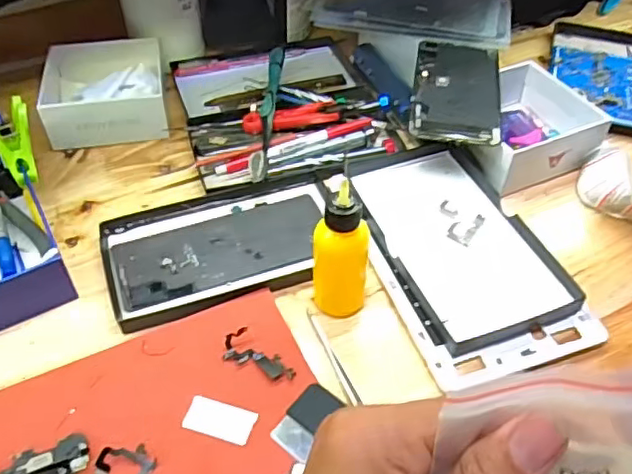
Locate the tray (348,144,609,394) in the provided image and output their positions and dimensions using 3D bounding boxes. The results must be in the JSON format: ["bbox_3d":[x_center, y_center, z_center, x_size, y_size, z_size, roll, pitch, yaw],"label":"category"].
[{"bbox_3d":[0.102,0.003,0.434,0.119,0.013,0.208,-14,49,-14],"label":"tray"}]

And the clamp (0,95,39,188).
[{"bbox_3d":[-0.222,-0.072,0.439,0.034,0.062,0.020,-30,30,-12],"label":"clamp"}]

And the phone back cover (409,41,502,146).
[{"bbox_3d":[0.121,-0.129,0.505,0.072,0.011,0.145,6,47,9],"label":"phone back cover"}]

